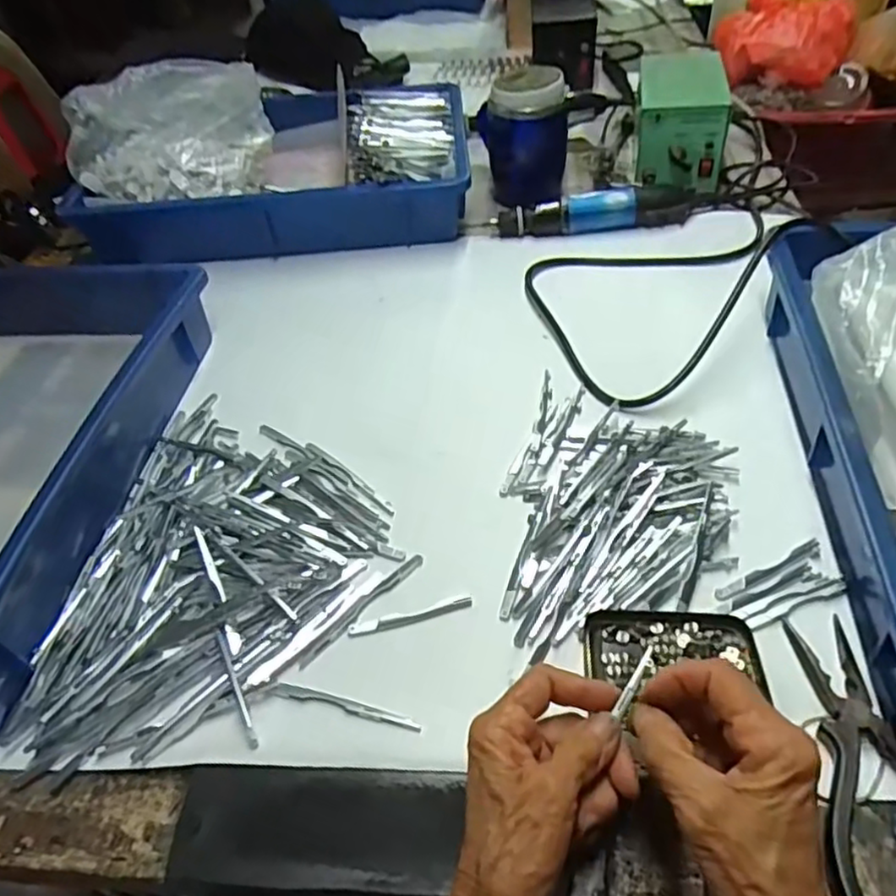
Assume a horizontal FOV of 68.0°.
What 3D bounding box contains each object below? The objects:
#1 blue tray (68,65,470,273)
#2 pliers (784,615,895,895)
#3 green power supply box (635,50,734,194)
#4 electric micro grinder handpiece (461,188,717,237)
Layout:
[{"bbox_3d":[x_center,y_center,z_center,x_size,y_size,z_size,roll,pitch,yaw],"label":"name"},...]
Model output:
[{"bbox_3d":[-0.182,-0.327,0.779,0.408,0.082,0.283,-4,46,4],"label":"blue tray"},{"bbox_3d":[0.216,0.155,0.335,0.079,0.014,0.145,-4,46,4],"label":"pliers"},{"bbox_3d":[0.260,-0.374,0.755,0.095,0.100,0.160,4,47,11],"label":"green power supply box"},{"bbox_3d":[0.148,-0.253,0.704,0.257,0.033,0.035,-3,46,5],"label":"electric micro grinder handpiece"}]

